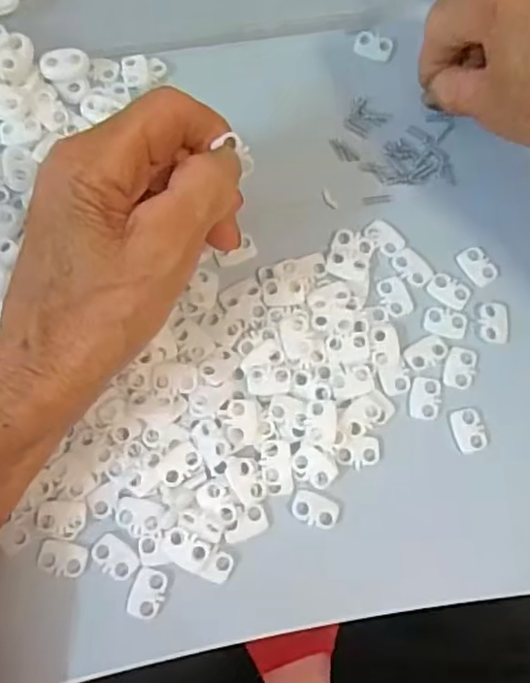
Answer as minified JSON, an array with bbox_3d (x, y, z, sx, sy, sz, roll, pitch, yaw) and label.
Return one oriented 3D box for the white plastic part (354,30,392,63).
[{"bbox_3d":[0.054,-0.146,0.319,0.019,0.004,0.014,22,75,4],"label":"white plastic part"}]

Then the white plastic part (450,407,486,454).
[{"bbox_3d":[0.085,0.037,0.270,0.013,0.004,0.018,-13,76,-5],"label":"white plastic part"}]

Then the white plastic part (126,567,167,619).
[{"bbox_3d":[-0.045,0.096,0.248,0.012,0.004,0.017,21,75,4],"label":"white plastic part"}]

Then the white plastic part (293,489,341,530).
[{"bbox_3d":[0.020,0.067,0.259,0.019,0.004,0.012,25,75,5],"label":"white plastic part"}]

